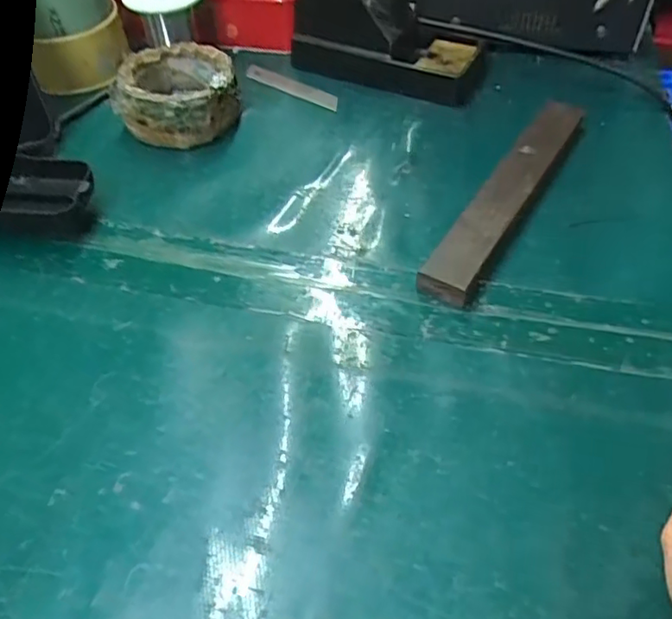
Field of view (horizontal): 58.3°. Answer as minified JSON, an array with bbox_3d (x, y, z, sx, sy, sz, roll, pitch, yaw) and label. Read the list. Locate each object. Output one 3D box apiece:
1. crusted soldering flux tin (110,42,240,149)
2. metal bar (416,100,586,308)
[{"bbox_3d":[-0.121,-0.164,0.462,0.089,0.045,0.083,-1,49,1],"label":"crusted soldering flux tin"},{"bbox_3d":[0.117,-0.079,0.396,0.030,0.016,0.211,26,55,21],"label":"metal bar"}]

